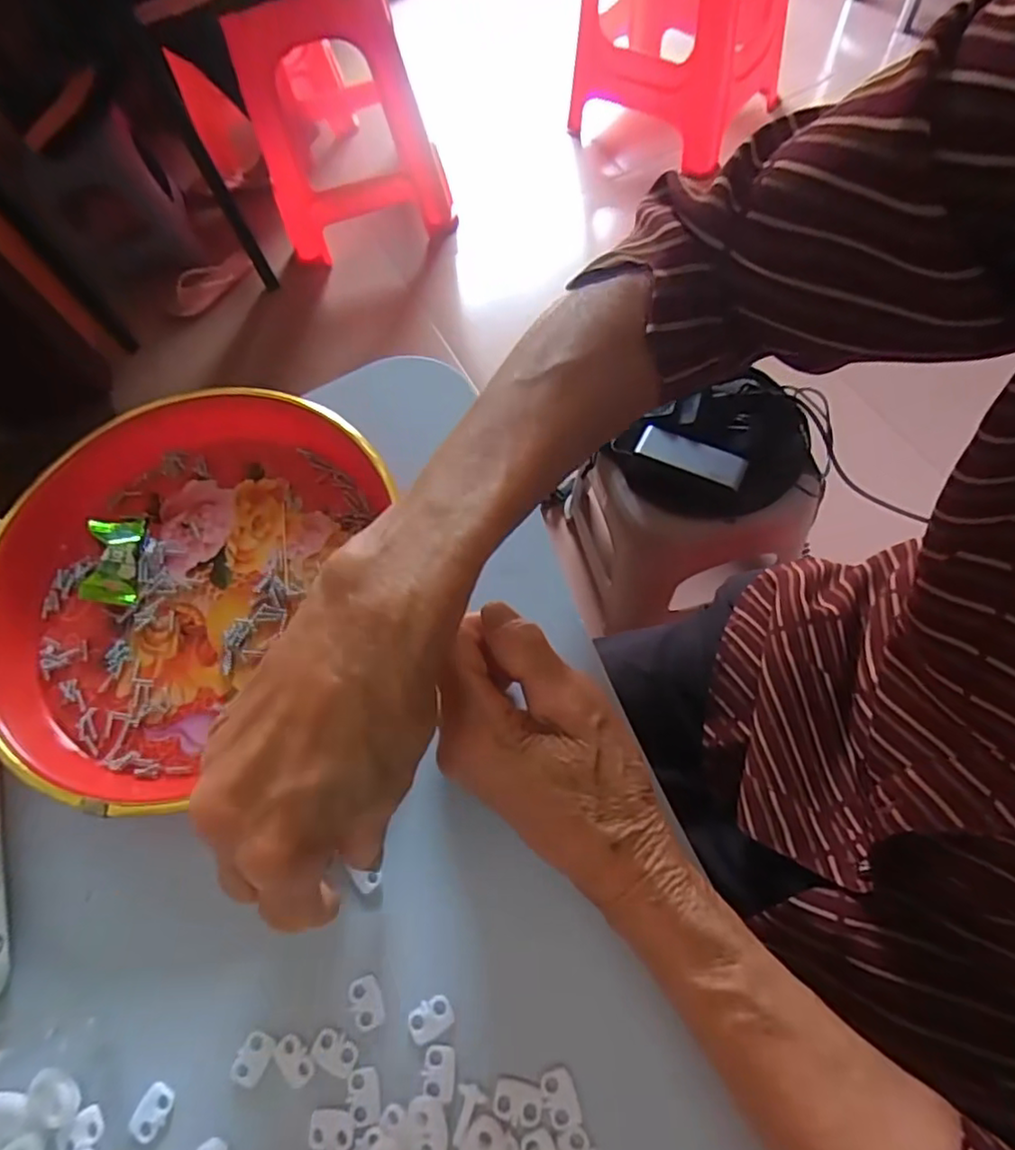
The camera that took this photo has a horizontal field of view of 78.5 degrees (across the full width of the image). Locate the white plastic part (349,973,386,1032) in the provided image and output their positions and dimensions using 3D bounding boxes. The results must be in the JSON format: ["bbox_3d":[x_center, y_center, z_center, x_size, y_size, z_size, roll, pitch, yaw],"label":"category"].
[{"bbox_3d":[-0.058,0.175,0.254,0.013,0.004,0.018,-22,66,-5],"label":"white plastic part"}]

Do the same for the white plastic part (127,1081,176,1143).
[{"bbox_3d":[-0.142,0.214,0.247,0.013,0.004,0.018,26,71,16],"label":"white plastic part"}]

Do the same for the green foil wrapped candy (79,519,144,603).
[{"bbox_3d":[-0.215,-0.009,0.336,0.027,0.015,0.048,-6,65,3],"label":"green foil wrapped candy"}]

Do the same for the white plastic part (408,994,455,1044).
[{"bbox_3d":[-0.031,0.178,0.249,0.019,0.004,0.013,-28,66,-7],"label":"white plastic part"}]

